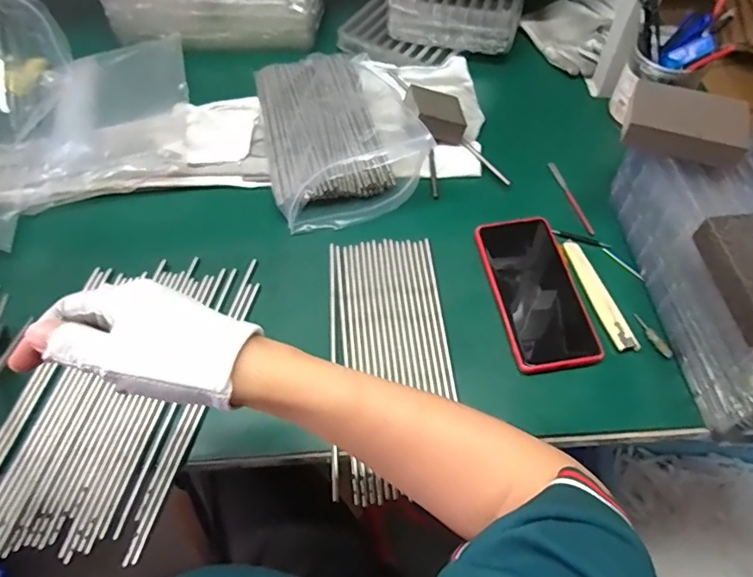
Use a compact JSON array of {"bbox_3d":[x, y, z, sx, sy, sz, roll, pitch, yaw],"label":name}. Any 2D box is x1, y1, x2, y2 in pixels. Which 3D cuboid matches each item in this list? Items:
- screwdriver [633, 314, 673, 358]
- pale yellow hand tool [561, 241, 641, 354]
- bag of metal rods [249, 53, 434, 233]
[{"bbox_3d":[0.251,0.042,0.471,0.009,0.005,0.048,-20,61,-11],"label":"screwdriver"},{"bbox_3d":[0.210,0.004,0.496,0.019,0.006,0.124,-12,59,-7],"label":"pale yellow hand tool"},{"bbox_3d":[-0.056,-0.210,0.611,0.161,0.070,0.280,-13,60,-8],"label":"bag of metal rods"}]

